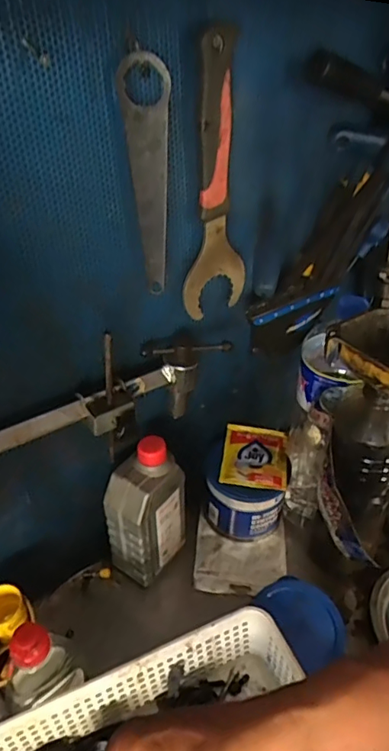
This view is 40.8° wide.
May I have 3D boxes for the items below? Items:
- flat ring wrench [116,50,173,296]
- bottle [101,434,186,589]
[{"bbox_3d":[-0.041,-0.157,0.423,0.039,0.178,0.006,14,40,12],"label":"flat ring wrench"},{"bbox_3d":[-0.053,0.154,0.587,0.054,0.184,0.078,23,44,29],"label":"bottle"}]

